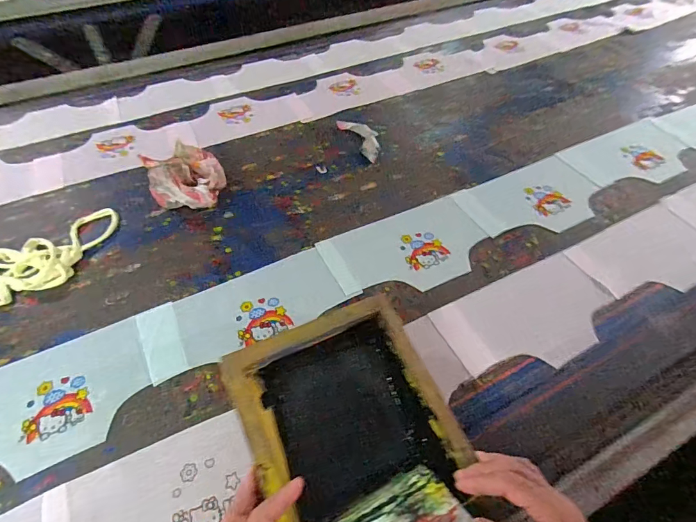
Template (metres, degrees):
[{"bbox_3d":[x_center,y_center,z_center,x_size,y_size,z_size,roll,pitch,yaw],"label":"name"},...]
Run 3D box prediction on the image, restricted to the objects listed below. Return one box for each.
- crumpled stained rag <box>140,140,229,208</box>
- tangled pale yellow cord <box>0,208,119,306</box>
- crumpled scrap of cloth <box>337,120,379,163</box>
[{"bbox_3d":[-0.304,-0.160,0.726,0.136,0.080,0.153,-20,57,-16],"label":"crumpled stained rag"},{"bbox_3d":[-0.499,-0.008,0.647,0.233,0.023,0.123,-34,62,-24],"label":"tangled pale yellow cord"},{"bbox_3d":[0.037,-0.275,0.862,0.060,0.012,0.154,-23,58,-18],"label":"crumpled scrap of cloth"}]

